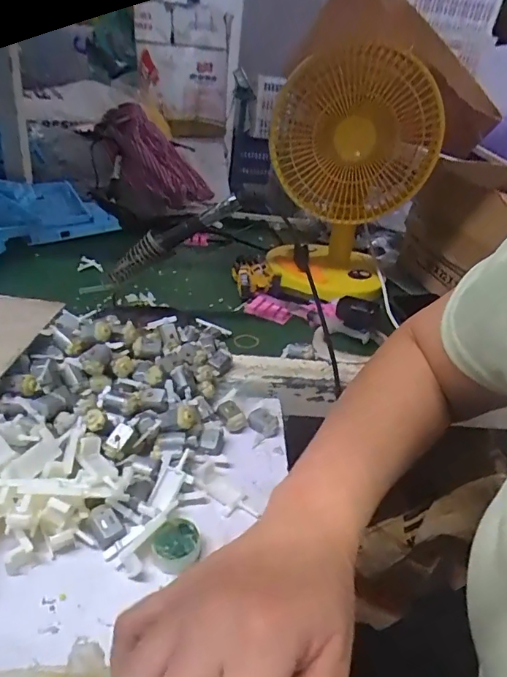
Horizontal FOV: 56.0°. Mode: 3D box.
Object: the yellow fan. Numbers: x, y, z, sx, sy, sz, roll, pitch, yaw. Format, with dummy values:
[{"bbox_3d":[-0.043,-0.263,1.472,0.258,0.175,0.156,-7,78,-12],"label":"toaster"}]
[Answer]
[{"bbox_3d":[0.118,-0.218,0.670,0.220,0.302,0.193,10,31,4],"label":"yellow fan"}]

